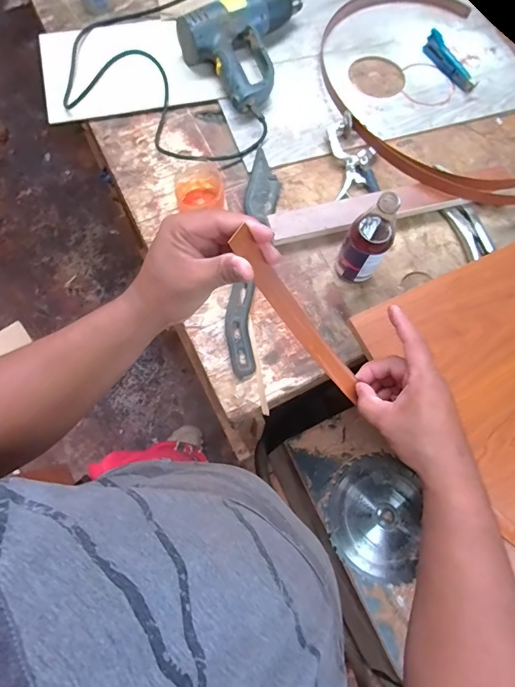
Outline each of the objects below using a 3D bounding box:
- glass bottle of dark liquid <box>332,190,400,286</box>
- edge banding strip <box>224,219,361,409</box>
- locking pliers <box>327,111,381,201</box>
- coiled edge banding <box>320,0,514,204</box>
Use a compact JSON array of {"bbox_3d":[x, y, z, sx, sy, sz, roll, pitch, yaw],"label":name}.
[{"bbox_3d":[0.154,-0.142,0.560,0.059,0.161,0.049,28,72,7],"label":"glass bottle of dark liquid"},{"bbox_3d":[0.039,-0.018,0.357,0.021,0.016,0.202,-53,125,-16],"label":"edge banding strip"},{"bbox_3d":[0.169,-0.325,0.693,0.080,0.037,0.163,-3,72,-3],"label":"locking pliers"},{"bbox_3d":[0.366,-0.495,0.746,0.539,0.036,0.450,38,74,10],"label":"coiled edge banding"}]

